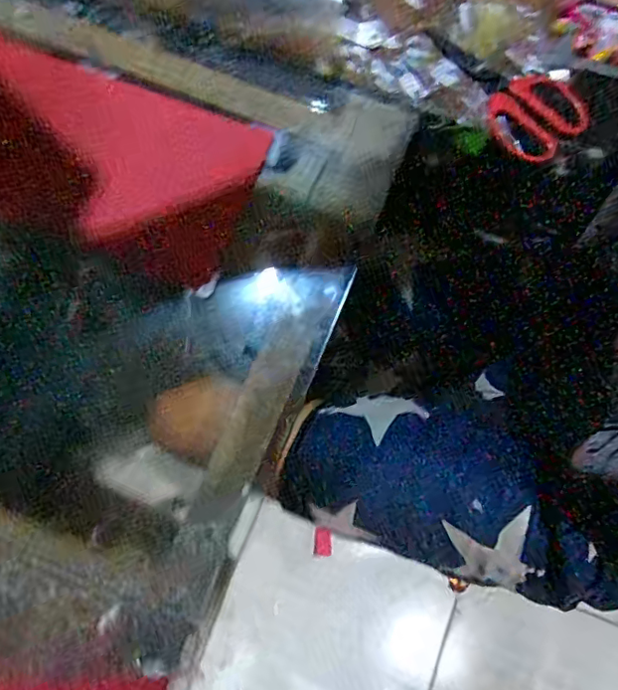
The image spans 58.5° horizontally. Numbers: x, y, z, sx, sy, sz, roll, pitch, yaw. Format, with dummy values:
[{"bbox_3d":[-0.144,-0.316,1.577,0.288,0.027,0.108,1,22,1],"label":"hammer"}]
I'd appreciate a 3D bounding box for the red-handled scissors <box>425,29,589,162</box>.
[{"bbox_3d":[0.189,-0.256,0.536,0.085,0.007,0.171,-39,78,-10],"label":"red-handled scissors"}]

